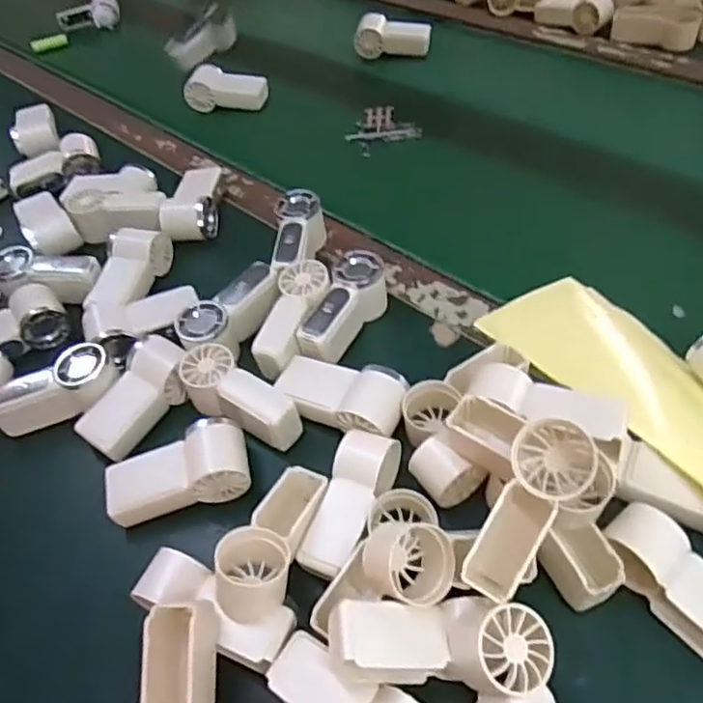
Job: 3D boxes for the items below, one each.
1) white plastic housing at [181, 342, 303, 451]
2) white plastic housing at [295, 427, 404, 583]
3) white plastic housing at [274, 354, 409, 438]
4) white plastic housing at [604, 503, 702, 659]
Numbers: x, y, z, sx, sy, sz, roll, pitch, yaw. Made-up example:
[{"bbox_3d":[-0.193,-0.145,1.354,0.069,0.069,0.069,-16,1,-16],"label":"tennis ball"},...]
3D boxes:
[{"bbox_3d":[-0.080,0.032,0.459,0.092,0.036,0.035,27,59,28],"label":"white plastic housing"},{"bbox_3d":[0.001,0.098,0.406,0.036,0.037,0.090,10,66,24],"label":"white plastic housing"},{"bbox_3d":[-0.008,0.035,0.453,0.091,0.031,0.050,11,53,19],"label":"white plastic housing"},{"bbox_3d":[0.178,0.127,0.345,0.042,0.043,0.095,-32,52,-16],"label":"white plastic housing"}]

